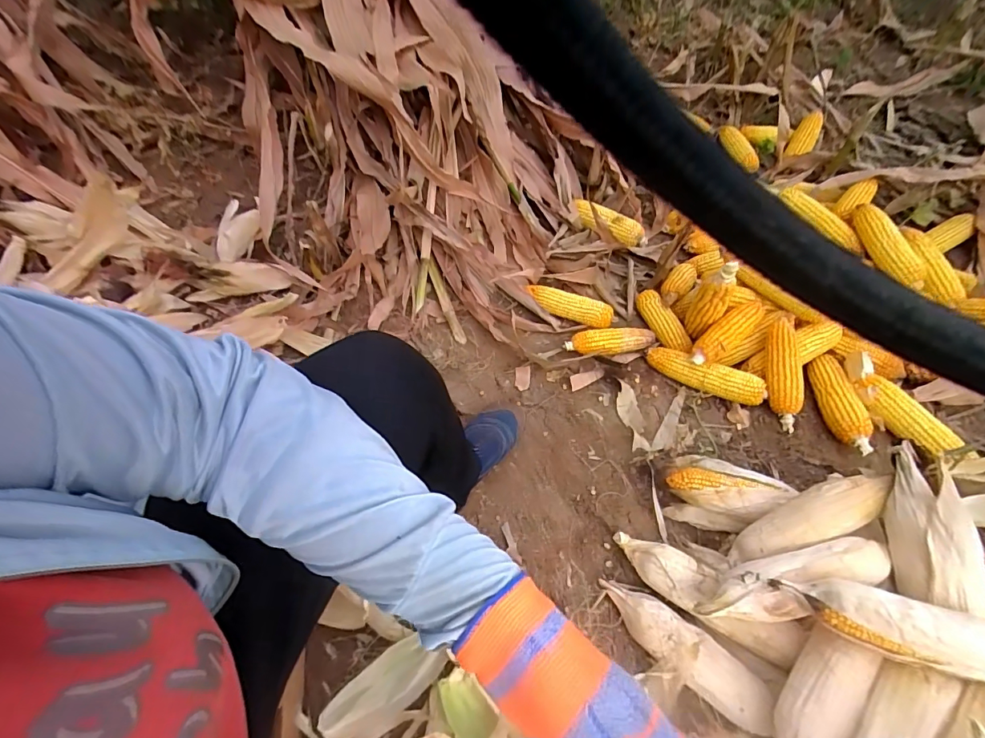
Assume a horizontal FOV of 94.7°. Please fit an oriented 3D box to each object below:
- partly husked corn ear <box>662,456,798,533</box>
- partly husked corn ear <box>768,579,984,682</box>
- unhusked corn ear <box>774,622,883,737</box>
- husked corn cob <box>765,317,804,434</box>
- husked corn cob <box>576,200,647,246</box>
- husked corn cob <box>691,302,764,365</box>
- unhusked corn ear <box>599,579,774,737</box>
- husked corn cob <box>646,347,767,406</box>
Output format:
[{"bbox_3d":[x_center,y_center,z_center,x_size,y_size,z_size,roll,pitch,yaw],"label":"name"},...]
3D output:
[{"bbox_3d":[0.366,0.199,0.718,0.169,0.069,0.101,10,38,34],"label":"partly husked corn ear"},{"bbox_3d":[0.446,0.285,0.510,0.214,0.067,0.061,18,59,13],"label":"partly husked corn ear"},{"bbox_3d":[0.367,0.377,0.509,0.057,0.047,0.151,33,64,21],"label":"unhusked corn ear"},{"bbox_3d":[0.517,0.007,0.806,0.051,0.053,0.205,0,83,2],"label":"husked corn cob"},{"bbox_3d":[0.278,-0.341,1.067,0.187,0.049,0.059,25,60,-3],"label":"husked corn cob"},{"bbox_3d":[0.441,-0.068,0.847,0.164,0.050,0.054,-37,63,-7],"label":"husked corn cob"},{"bbox_3d":[0.251,0.371,0.604,0.238,0.054,0.065,37,65,23],"label":"unhusked corn ear"},{"bbox_3d":[0.398,0.011,0.857,0.206,0.066,0.044,29,62,19],"label":"husked corn cob"}]

